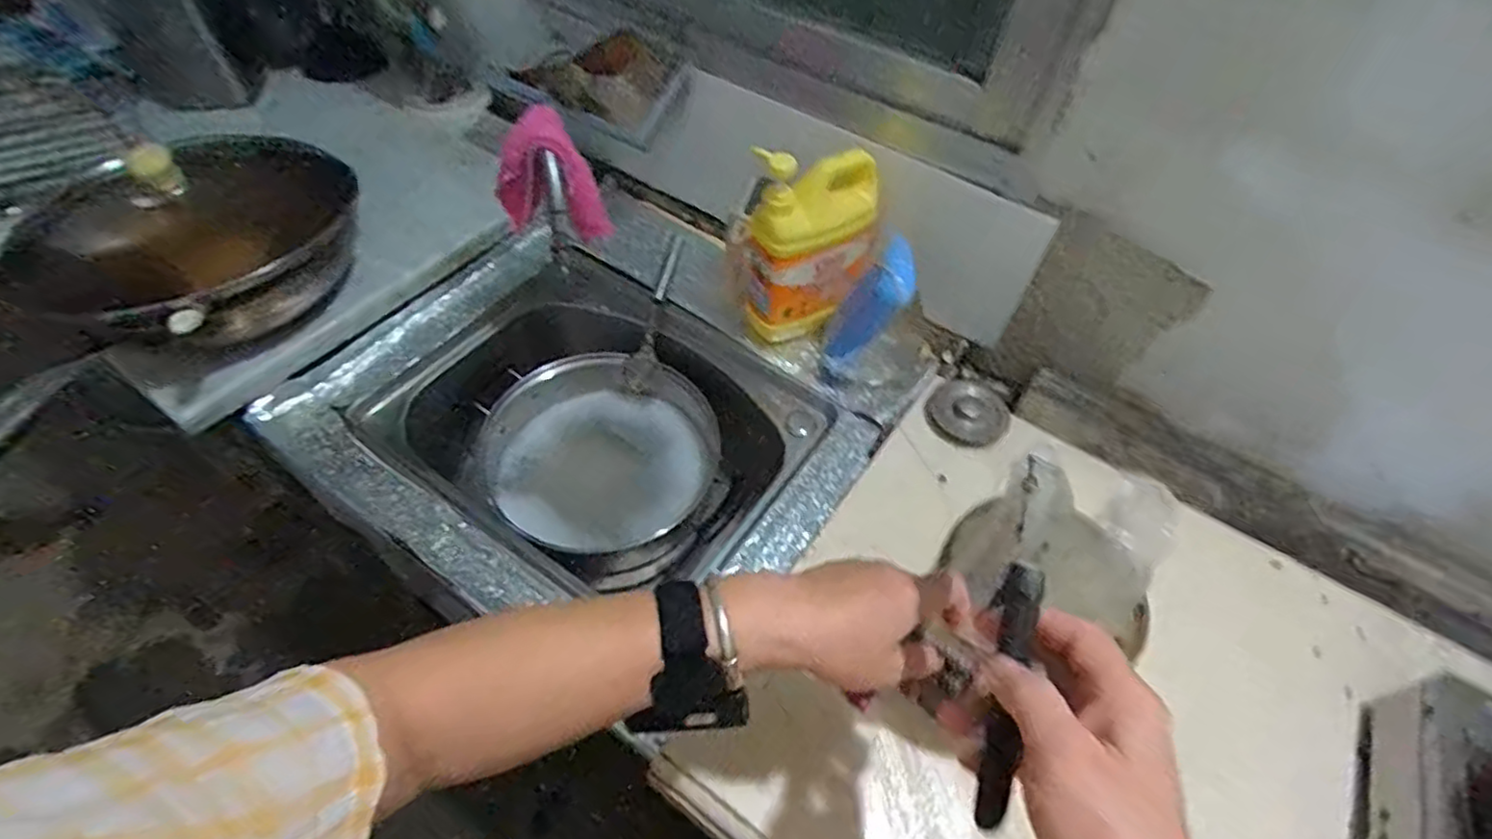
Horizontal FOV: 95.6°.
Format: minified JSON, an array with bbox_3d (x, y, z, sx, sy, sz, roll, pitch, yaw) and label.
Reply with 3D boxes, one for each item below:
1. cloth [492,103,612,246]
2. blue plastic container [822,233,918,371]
[{"bbox_3d":[-0.207,-0.249,0.693,0.093,0.110,0.099,-25,57,-20],"label":"cloth"},{"bbox_3d":[0.138,-0.126,0.770,0.038,0.166,0.072,12,50,-20],"label":"blue plastic container"}]

